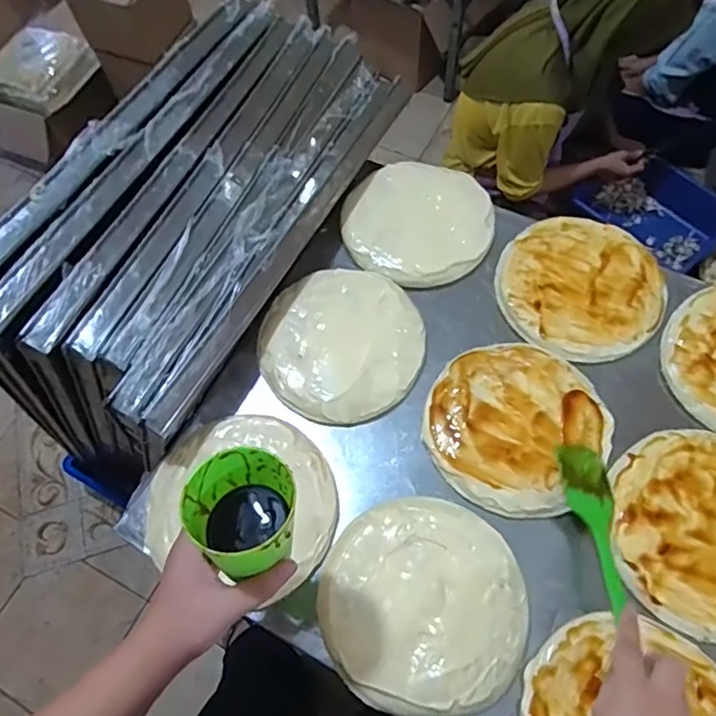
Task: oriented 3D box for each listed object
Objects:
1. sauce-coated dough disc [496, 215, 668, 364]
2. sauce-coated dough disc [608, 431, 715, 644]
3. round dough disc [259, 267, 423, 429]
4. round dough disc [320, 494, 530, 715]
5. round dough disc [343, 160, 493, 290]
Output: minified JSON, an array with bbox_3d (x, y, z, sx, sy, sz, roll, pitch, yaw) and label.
[{"bbox_3d":[0.276,-0.093,0.694,0.188,0.025,0.192,-1,65,3],"label":"sauce-coated dough disc"},{"bbox_3d":[0.363,0.175,0.566,0.194,0.009,0.198,-1,65,3],"label":"sauce-coated dough disc"},{"bbox_3d":[-0.020,-0.020,0.682,0.186,0.022,0.202,-1,65,3],"label":"round dough disc"},{"bbox_3d":[0.063,0.238,0.550,0.192,0.011,0.194,-1,65,3],"label":"round dough disc"},{"bbox_3d":[0.080,-0.187,0.749,0.195,0.014,0.196,-1,65,3],"label":"round dough disc"}]

